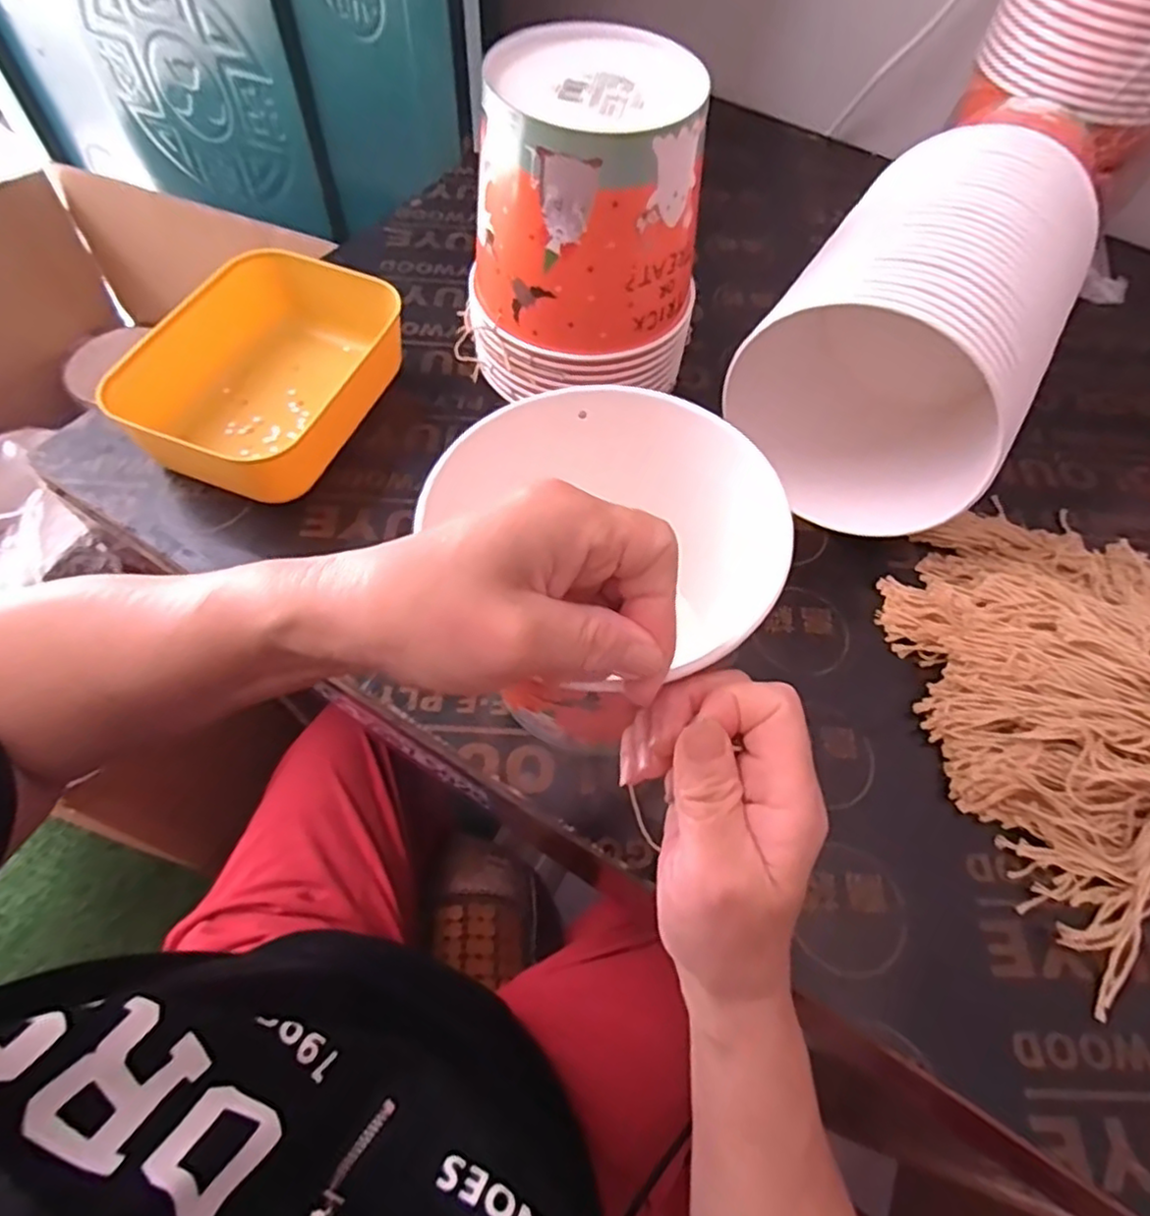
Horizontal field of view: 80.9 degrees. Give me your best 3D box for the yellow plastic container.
[{"bbox_3d":[-0.214,-0.169,0.481,0.142,0.058,0.194,18,60,8],"label":"yellow plastic container"}]

